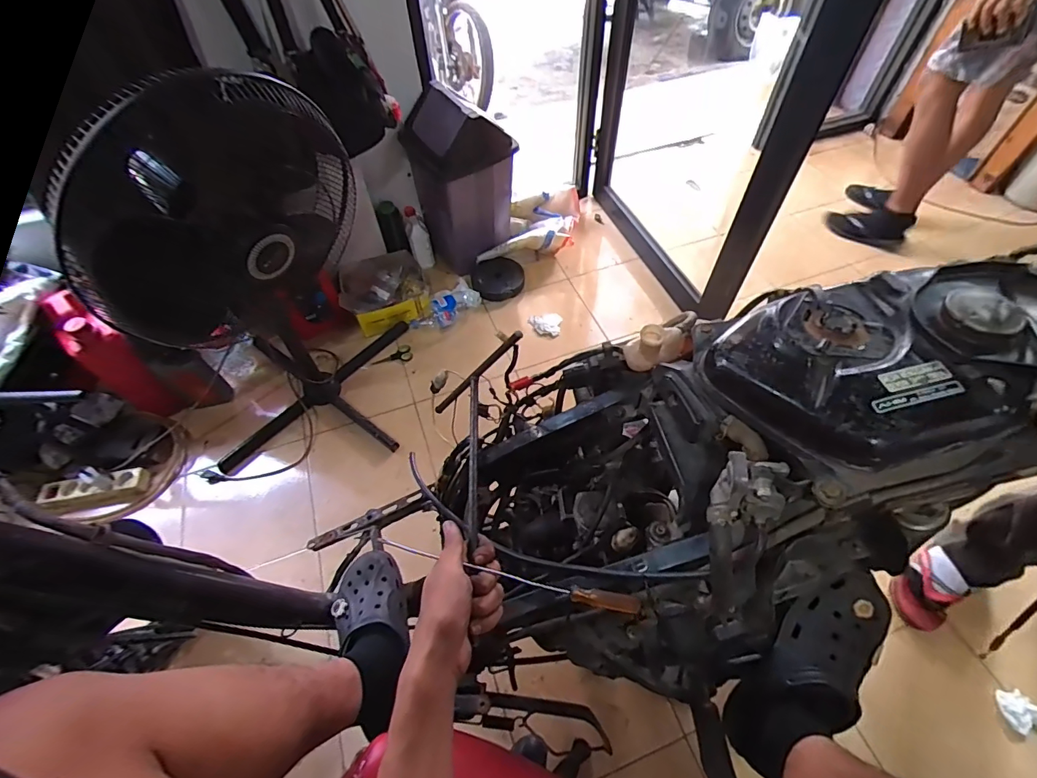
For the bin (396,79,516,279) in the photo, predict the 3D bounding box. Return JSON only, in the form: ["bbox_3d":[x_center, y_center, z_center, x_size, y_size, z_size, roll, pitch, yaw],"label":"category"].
[{"bbox_3d":[-0.168,-0.632,1.416,0.248,0.485,0.234,-30,60,-17],"label":"bin"}]

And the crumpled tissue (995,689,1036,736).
[{"bbox_3d":[0.938,0.598,0.861,0.060,0.041,0.069,-22,58,-13],"label":"crumpled tissue"}]

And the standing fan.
[{"bbox_3d":[-0.529,-0.223,1.017,0.520,0.882,0.503,3,56,4],"label":"standing fan"}]

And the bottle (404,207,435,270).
[{"bbox_3d":[-0.332,-0.504,1.538,0.073,0.203,0.050,-23,31,-14],"label":"bottle"}]

